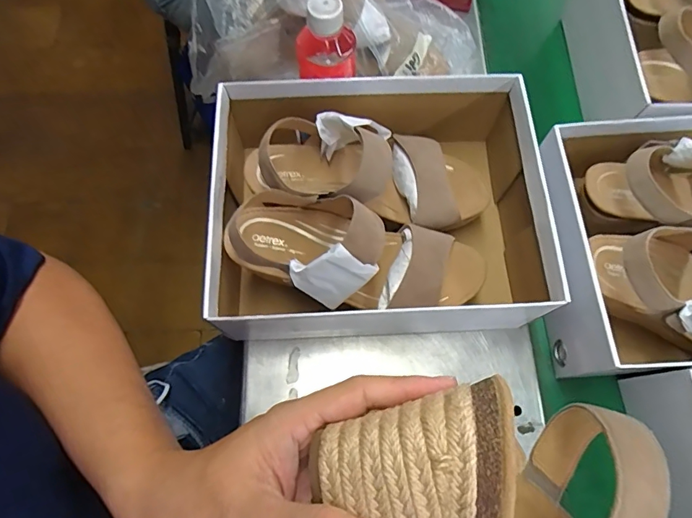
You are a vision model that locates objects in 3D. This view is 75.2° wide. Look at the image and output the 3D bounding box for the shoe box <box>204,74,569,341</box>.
[{"bbox_3d":[0.029,-0.055,0.440,0.297,0.124,0.232,-1,68,-1],"label":"shoe box"}]

